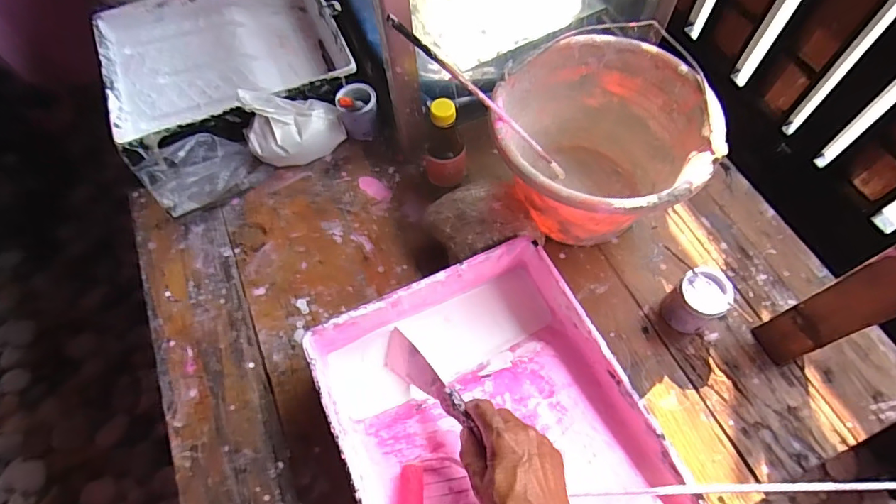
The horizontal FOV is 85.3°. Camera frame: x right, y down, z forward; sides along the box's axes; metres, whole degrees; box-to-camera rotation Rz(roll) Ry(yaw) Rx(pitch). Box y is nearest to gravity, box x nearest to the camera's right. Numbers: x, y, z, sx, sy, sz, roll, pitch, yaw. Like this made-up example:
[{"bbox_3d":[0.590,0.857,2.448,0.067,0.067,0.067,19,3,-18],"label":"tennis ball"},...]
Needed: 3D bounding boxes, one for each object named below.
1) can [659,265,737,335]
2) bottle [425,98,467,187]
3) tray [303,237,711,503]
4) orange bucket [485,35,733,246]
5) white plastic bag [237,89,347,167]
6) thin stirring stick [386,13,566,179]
[{"bbox_3d":[0.281,0.054,0.548,0.054,0.065,0.051,-1,63,2],"label":"can"},{"bbox_3d":[-0.003,-0.140,0.626,0.055,0.129,0.041,-5,62,0],"label":"bottle"},{"bbox_3d":[0.047,0.184,0.487,0.273,0.072,0.346,-24,64,-9],"label":"tray"},{"bbox_3d":[0.178,-0.113,0.597,0.229,0.166,0.232,-1,63,2],"label":"orange bucket"},{"bbox_3d":[-0.216,-0.177,0.674,0.128,0.080,0.080,-23,64,-9],"label":"white plastic bag"},{"bbox_3d":[0.058,-0.145,0.527,0.013,0.369,0.014,-35,61,23],"label":"thin stirring stick"}]

